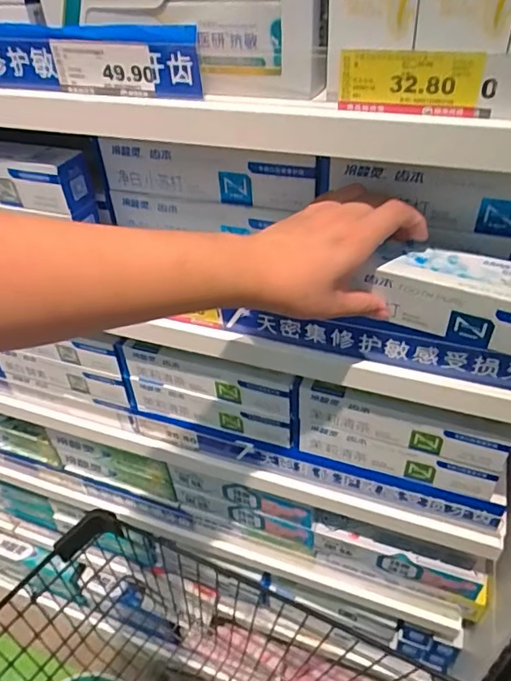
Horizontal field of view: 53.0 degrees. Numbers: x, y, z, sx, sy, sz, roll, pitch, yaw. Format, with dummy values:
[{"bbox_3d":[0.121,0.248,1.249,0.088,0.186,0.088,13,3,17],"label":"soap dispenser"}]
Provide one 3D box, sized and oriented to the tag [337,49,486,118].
[{"bbox_3d":[0.100,-0.169,0.338,0.089,0.036,0.004,13,42,18],"label":"tag"}]

